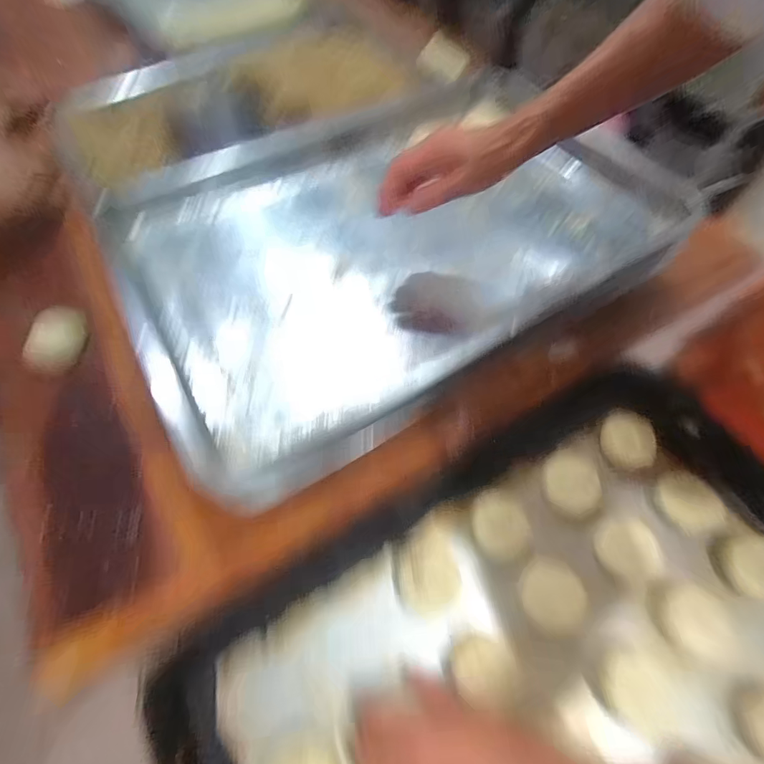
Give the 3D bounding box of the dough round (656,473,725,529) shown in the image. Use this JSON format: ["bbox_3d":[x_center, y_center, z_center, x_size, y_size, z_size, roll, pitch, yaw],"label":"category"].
[{"bbox_3d":[0.326,0.125,0.426,0.053,0.012,0.057,0,63,-1],"label":"dough round"}]

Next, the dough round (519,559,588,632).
[{"bbox_3d":[0.164,0.206,0.388,0.060,0.023,0.057,0,63,-1],"label":"dough round"}]

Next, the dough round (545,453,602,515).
[{"bbox_3d":[0.204,0.108,0.435,0.057,0.011,0.062,0,63,-1],"label":"dough round"}]

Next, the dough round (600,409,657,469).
[{"bbox_3d":[0.279,0.066,0.460,0.054,0.019,0.065,14,63,6],"label":"dough round"}]

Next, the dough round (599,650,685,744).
[{"bbox_3d":[0.232,0.277,0.358,0.061,0.015,0.061,0,63,-1],"label":"dough round"}]

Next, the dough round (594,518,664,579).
[{"bbox_3d":[0.254,0.173,0.417,0.059,0.011,0.056,0,63,-1],"label":"dough round"}]

